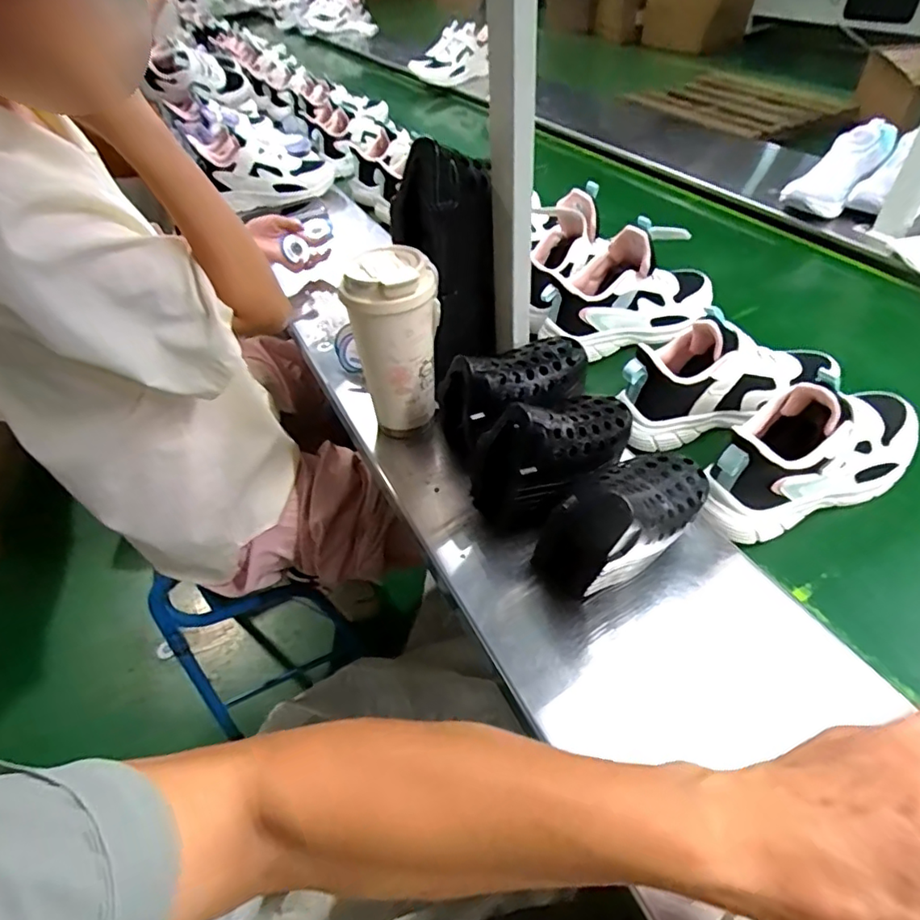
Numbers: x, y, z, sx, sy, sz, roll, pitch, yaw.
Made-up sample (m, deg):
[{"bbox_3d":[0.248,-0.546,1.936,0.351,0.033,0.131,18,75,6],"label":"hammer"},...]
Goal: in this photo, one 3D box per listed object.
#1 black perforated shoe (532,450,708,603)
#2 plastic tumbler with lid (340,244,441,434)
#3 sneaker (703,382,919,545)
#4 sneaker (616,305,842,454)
[{"bbox_3d":[0.135,0.049,0.442,0.132,0.122,0.065,-20,47,-11],"label":"black perforated shoe"},{"bbox_3d":[-0.058,-0.118,0.564,0.083,0.176,0.084,-4,46,4],"label":"plastic tumbler with lid"},{"bbox_3d":[0.336,-0.013,0.520,0.240,0.123,0.087,-21,48,-12],"label":"sneaker"},{"bbox_3d":[0.289,-0.094,0.595,0.236,0.114,0.096,-20,47,-12],"label":"sneaker"}]

